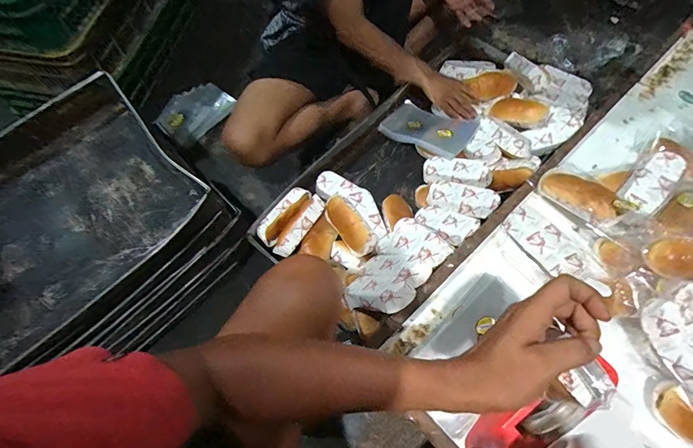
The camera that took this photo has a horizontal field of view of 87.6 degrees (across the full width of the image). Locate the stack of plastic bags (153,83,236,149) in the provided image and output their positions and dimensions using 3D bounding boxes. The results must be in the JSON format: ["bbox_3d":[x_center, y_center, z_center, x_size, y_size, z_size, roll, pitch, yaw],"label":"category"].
[{"bbox_3d":[-0.496,-0.367,1.179,0.196,0.064,0.250,35,70,15],"label":"stack of plastic bags"}]

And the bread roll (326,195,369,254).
[{"bbox_3d":[0.002,-0.002,0.736,0.044,0.053,0.143,-31,69,-14],"label":"bread roll"}]

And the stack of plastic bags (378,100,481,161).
[{"bbox_3d":[0.198,-0.236,0.880,0.207,0.054,0.134,37,70,16],"label":"stack of plastic bags"}]

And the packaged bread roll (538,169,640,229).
[{"bbox_3d":[0.409,-0.050,0.624,0.065,0.043,0.155,-27,43,-12],"label":"packaged bread roll"}]

